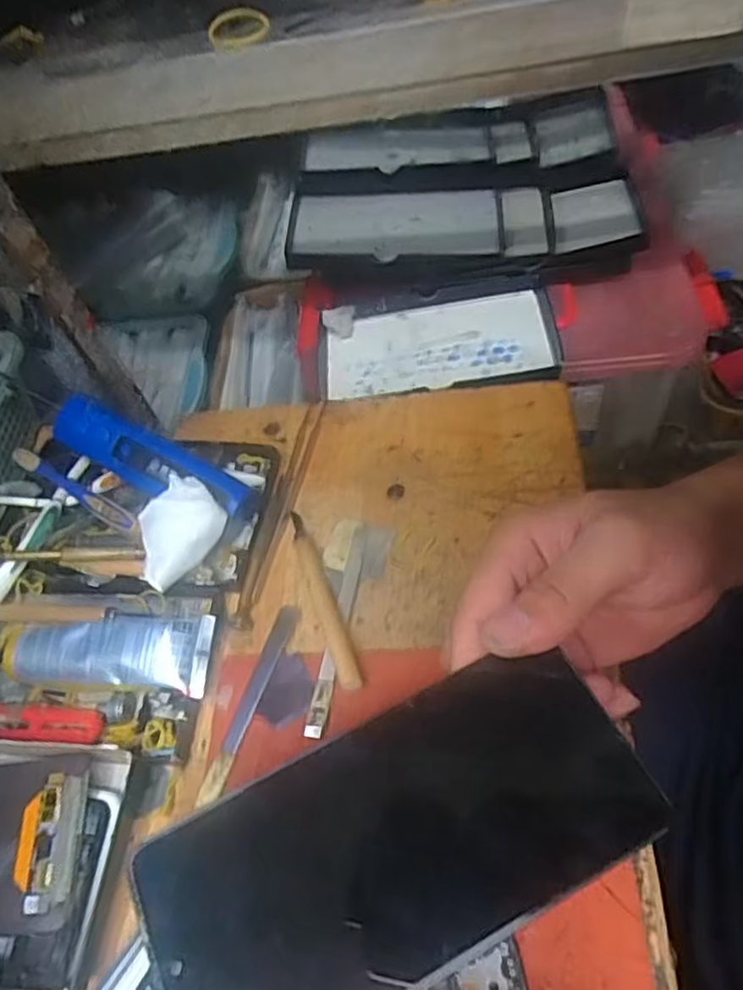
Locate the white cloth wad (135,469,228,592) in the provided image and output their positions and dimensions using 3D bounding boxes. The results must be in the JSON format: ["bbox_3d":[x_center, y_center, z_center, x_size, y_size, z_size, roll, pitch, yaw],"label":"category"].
[{"bbox_3d":[-0.113,0.024,0.395,0.057,0.047,0.040,-35,57,-13],"label":"white cloth wad"}]

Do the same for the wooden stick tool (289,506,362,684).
[{"bbox_3d":[-0.030,0.056,0.389,0.013,0.019,0.124,-22,55,-5],"label":"wooden stick tool"}]

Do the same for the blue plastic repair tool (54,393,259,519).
[{"bbox_3d":[-0.138,-0.022,0.424,0.134,0.030,0.038,24,59,2],"label":"blue plastic repair tool"}]

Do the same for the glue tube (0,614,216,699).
[{"bbox_3d":[-0.158,0.087,0.382,0.135,0.018,0.041,0,56,10],"label":"glue tube"}]

